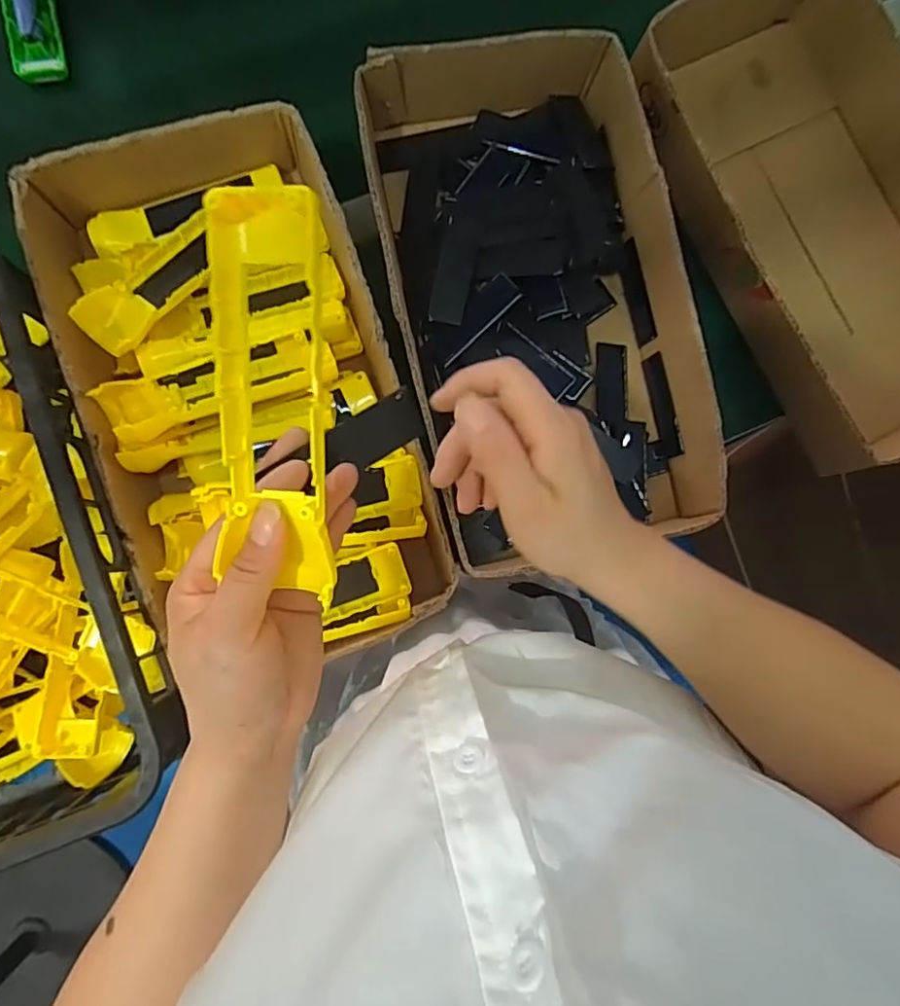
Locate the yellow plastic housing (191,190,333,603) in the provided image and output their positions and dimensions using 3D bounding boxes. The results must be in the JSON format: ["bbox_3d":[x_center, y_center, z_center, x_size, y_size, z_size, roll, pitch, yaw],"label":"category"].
[{"bbox_3d":[-0.075,-0.039,0.244,0.053,0.028,0.161,-2,103,-4],"label":"yellow plastic housing"}]

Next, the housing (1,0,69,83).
[{"bbox_3d":[-0.386,-0.473,0.543,0.051,0.024,0.172,-13,87,-6],"label":"housing"}]

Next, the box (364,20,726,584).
[{"bbox_3d":[0.070,-0.172,0.513,0.241,0.078,0.420,-12,85,-5],"label":"box"}]

